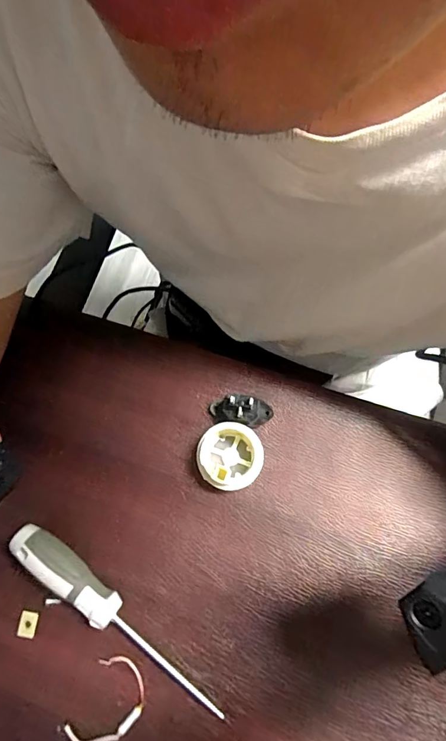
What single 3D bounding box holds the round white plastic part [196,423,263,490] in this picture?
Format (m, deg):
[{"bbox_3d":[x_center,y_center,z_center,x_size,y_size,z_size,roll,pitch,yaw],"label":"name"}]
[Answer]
[{"bbox_3d":[0.005,0.064,0.322,0.047,0.017,0.047,-1,73,2],"label":"round white plastic part"}]

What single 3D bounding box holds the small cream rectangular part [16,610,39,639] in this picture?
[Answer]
[{"bbox_3d":[-0.138,0.179,0.304,0.012,0.004,0.017,9,73,5],"label":"small cream rectangular part"}]

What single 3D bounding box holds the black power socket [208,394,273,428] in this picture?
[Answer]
[{"bbox_3d":[0.013,0.029,0.326,0.047,0.027,0.021,11,74,5],"label":"black power socket"}]

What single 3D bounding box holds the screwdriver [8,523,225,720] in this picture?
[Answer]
[{"bbox_3d":[-0.071,0.165,0.290,0.172,0.028,0.025,35,77,12],"label":"screwdriver"}]

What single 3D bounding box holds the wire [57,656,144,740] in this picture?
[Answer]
[{"bbox_3d":[-0.076,0.222,0.285,0.040,0.005,0.059,30,76,10],"label":"wire"}]

